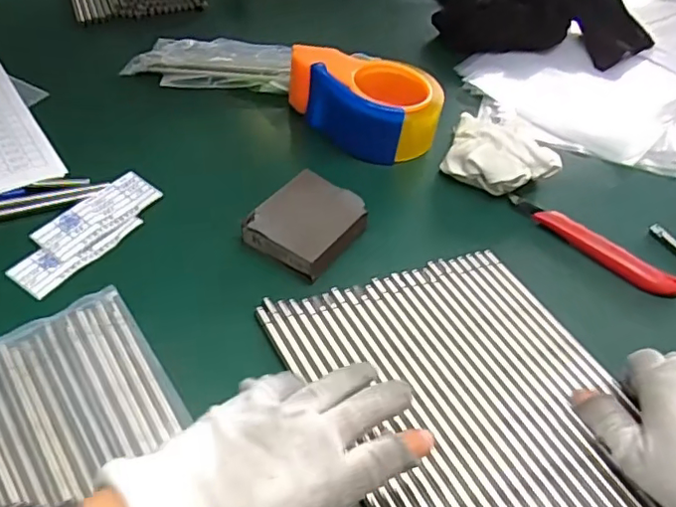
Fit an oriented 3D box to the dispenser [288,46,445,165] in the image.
[{"bbox_3d":[0.023,-0.148,0.550,0.147,0.058,0.089,24,52,16],"label":"dispenser"}]

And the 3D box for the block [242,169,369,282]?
[{"bbox_3d":[-0.024,-0.024,0.460,0.072,0.023,0.079,28,53,19],"label":"block"}]

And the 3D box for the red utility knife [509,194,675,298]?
[{"bbox_3d":[0.206,-0.008,0.476,0.147,0.017,0.021,36,56,24],"label":"red utility knife"}]

